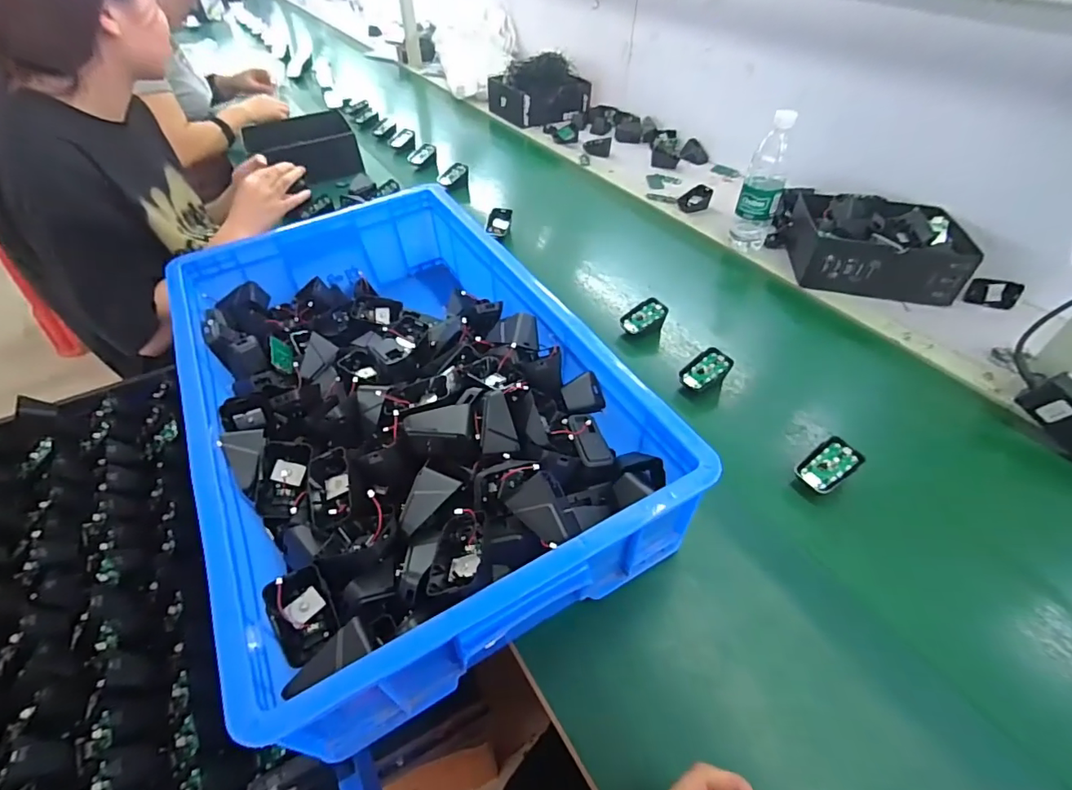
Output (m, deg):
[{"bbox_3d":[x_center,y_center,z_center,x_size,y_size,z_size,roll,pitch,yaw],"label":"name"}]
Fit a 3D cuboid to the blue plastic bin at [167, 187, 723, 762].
[{"bbox_3d":[-0.170,-0.008,0.595,0.381,0.166,0.624,-23,50,-21],"label":"blue plastic bin"}]

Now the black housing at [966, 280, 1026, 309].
[{"bbox_3d":[0.742,-0.162,0.806,0.017,0.043,0.093,-7,16,-7],"label":"black housing"}]

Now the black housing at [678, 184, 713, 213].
[{"bbox_3d":[0.328,-0.405,1.030,0.064,0.035,0.060,16,48,15],"label":"black housing"}]

